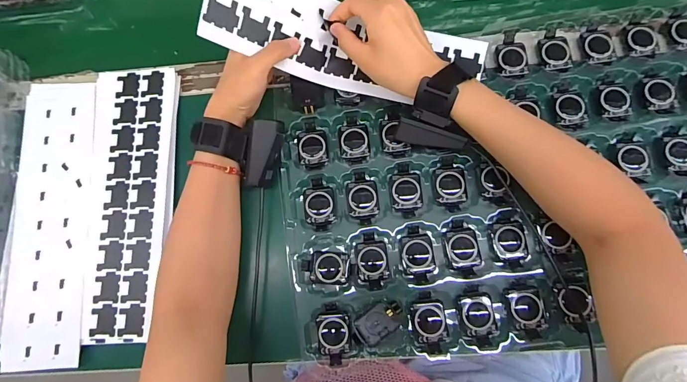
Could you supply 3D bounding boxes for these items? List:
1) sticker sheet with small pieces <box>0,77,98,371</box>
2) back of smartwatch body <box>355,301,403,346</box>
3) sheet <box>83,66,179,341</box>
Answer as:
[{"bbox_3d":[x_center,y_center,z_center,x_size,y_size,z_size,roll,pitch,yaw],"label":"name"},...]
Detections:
[{"bbox_3d":[-0.322,0.026,0.409,0.085,0.004,0.315,-7,77,3],"label":"sticker sheet with small pieces"},{"bbox_3d":[0.035,0.128,0.359,0.048,0.010,0.026,-33,78,-3],"label":"back of smartwatch body"},{"bbox_3d":[-0.233,0.006,0.406,0.092,0.004,0.298,-5,78,4],"label":"sheet"}]

